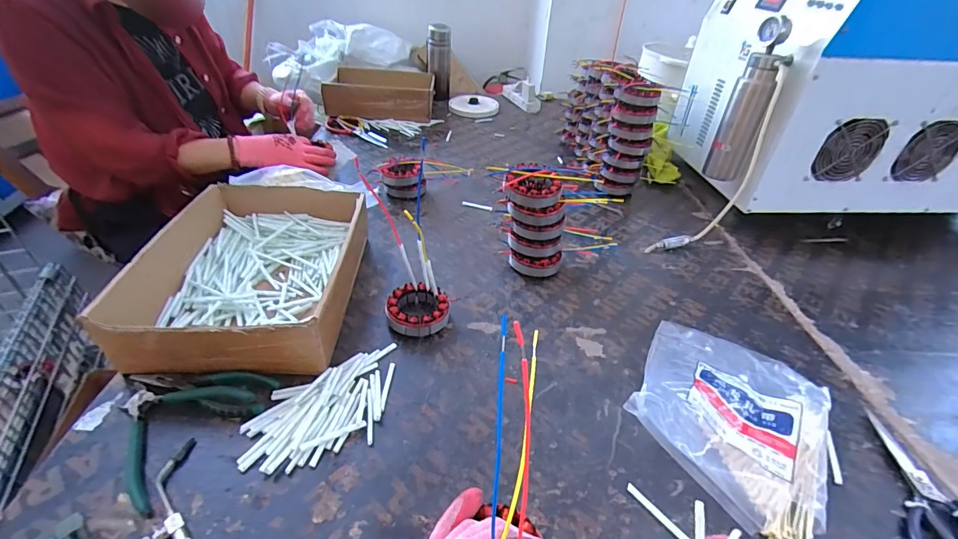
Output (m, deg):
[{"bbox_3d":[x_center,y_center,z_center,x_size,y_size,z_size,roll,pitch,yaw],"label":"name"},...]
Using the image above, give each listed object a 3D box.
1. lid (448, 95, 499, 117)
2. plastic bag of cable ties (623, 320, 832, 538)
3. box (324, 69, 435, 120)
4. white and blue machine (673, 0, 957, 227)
[{"bbox_3d":[-0.016,-0.524,1.341,0.162,0.038,0.140,4,38,0],"label":"lid"},{"bbox_3d":[0.290,0.147,0.473,0.199,0.068,0.244,26,43,27],"label":"plastic bag of cable ties"},{"bbox_3d":[-0.288,-0.515,1.242,0.290,0.103,0.225,1,38,-4],"label":"box"},{"bbox_3d":[0.864,-0.342,0.825,0.815,0.358,0.365,4,38,0],"label":"white and blue machine"}]

